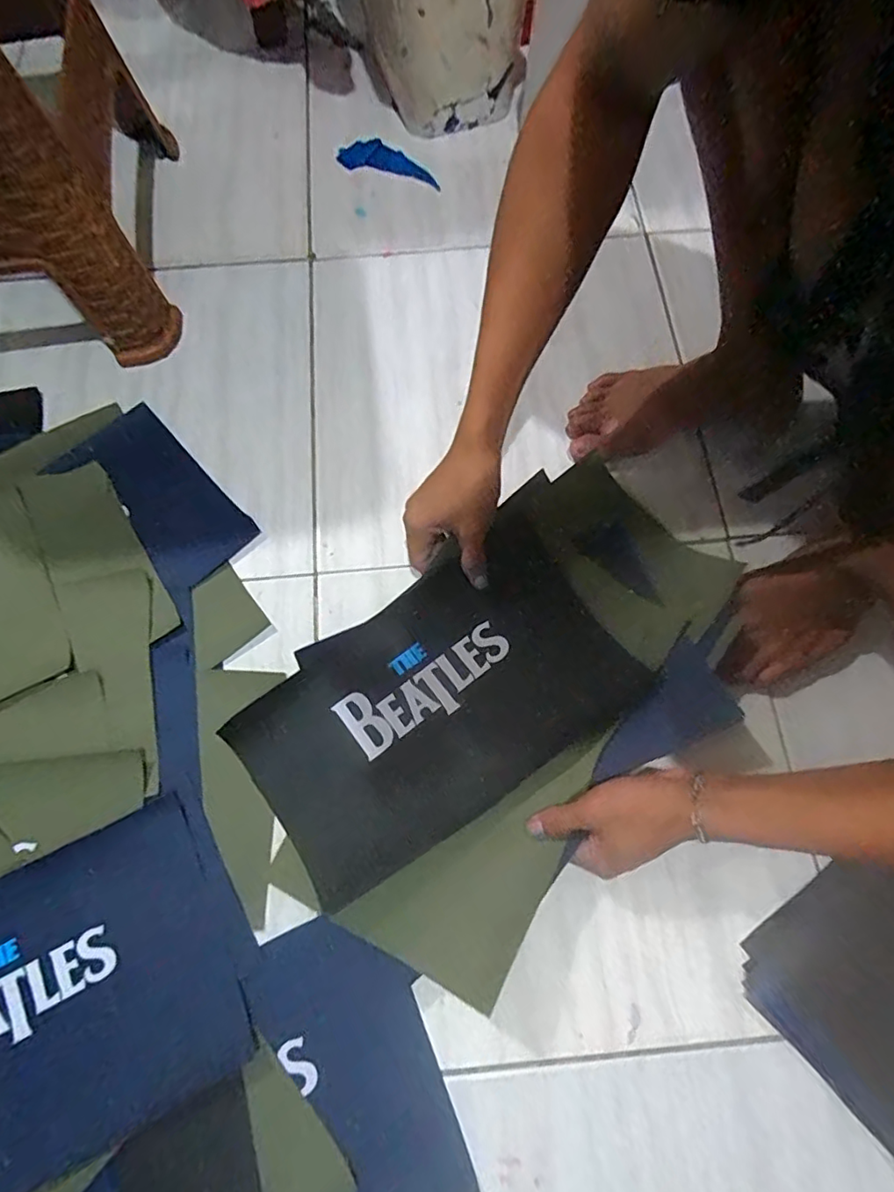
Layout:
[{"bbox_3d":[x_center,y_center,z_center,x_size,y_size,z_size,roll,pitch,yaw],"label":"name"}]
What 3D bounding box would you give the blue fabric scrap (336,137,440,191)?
[{"bbox_3d":[-0.069,-0.548,0.719,0.131,0.007,0.058,21,73,6],"label":"blue fabric scrap"}]

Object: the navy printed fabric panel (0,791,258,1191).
[{"bbox_3d":[-0.322,0.315,0.413,0.318,0.010,0.197,-26,73,-9],"label":"navy printed fabric panel"}]

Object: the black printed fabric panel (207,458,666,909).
[{"bbox_3d":[-0.004,0.087,0.485,0.319,0.032,0.199,-36,75,-12],"label":"black printed fabric panel"}]

